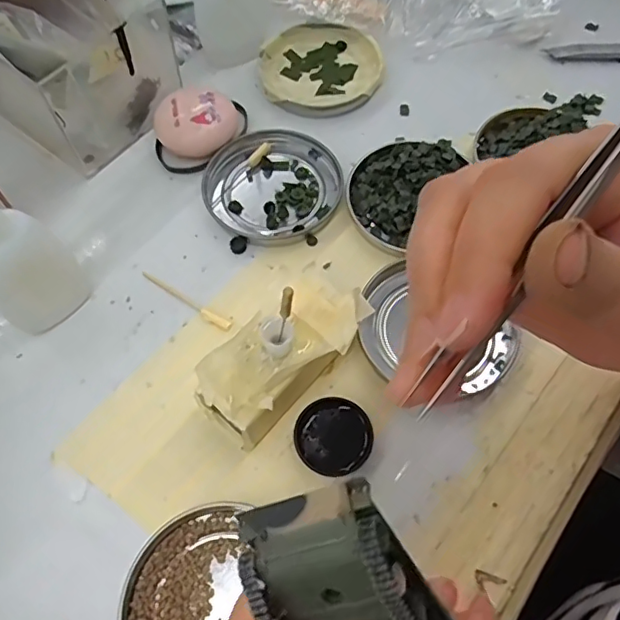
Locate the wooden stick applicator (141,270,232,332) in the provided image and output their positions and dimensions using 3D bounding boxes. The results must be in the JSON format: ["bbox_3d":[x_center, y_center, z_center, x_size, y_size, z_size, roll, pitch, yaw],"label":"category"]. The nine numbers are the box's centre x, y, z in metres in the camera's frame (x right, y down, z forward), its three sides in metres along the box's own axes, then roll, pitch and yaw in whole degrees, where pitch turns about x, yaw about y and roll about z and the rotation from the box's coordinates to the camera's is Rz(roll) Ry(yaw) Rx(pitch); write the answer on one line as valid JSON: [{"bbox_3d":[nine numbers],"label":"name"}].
[{"bbox_3d":[-0.067,-0.006,0.303,0.061,0.004,0.006,31,67,14],"label":"wooden stick applicator"}]

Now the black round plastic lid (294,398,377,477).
[{"bbox_3d":[0.011,0.058,0.267,0.036,0.007,0.034,0,63,1],"label":"black round plastic lid"}]

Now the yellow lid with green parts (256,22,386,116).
[{"bbox_3d":[0.007,-0.160,0.377,0.080,0.013,0.073,0,63,1],"label":"yellow lid with green parts"}]

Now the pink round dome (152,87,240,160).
[{"bbox_3d":[-0.069,-0.110,0.345,0.048,0.024,0.039,8,63,5],"label":"pink round dome"}]

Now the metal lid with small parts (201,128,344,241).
[{"bbox_3d":[-0.022,-0.073,0.334,0.074,0.009,0.076,0,63,1],"label":"metal lid with small parts"}]

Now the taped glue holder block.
[{"bbox_3d":[-0.012,0.024,0.266,0.040,0.042,0.084,40,70,19],"label":"taped glue holder block"}]

